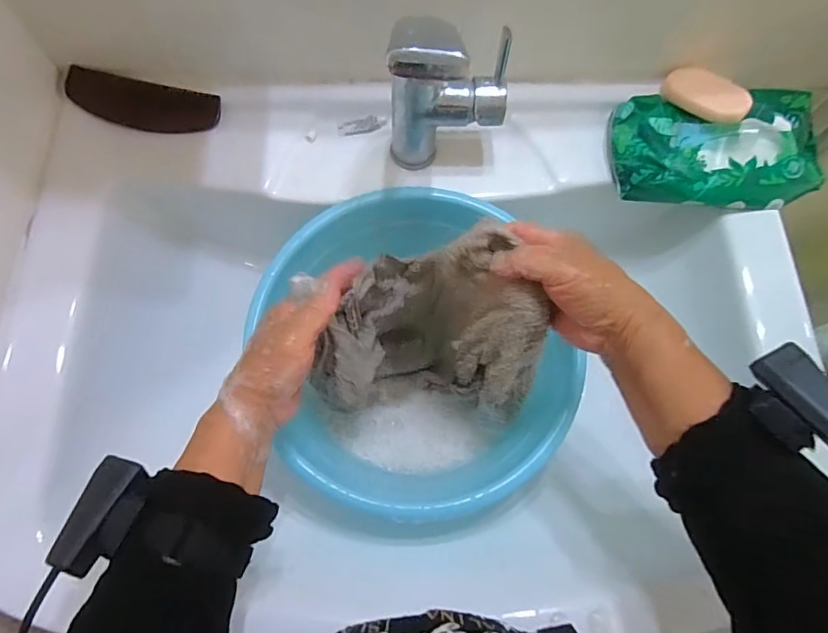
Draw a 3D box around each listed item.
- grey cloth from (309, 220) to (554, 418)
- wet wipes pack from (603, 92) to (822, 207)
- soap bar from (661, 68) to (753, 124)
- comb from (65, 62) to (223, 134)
[{"bbox_3d":[0.013,0.019,0.480,0.191,0.252,0.127,3,72,-2],"label":"grey cloth"},{"bbox_3d":[0.319,-0.176,0.521,0.214,0.045,0.132,-1,72,-3],"label":"wet wipes pack"},{"bbox_3d":[0.315,-0.239,0.540,0.046,0.021,0.093,-40,63,-14],"label":"soap bar"},{"bbox_3d":[-0.288,-0.225,0.532,0.150,0.012,0.048,9,113,-10],"label":"comb"}]

